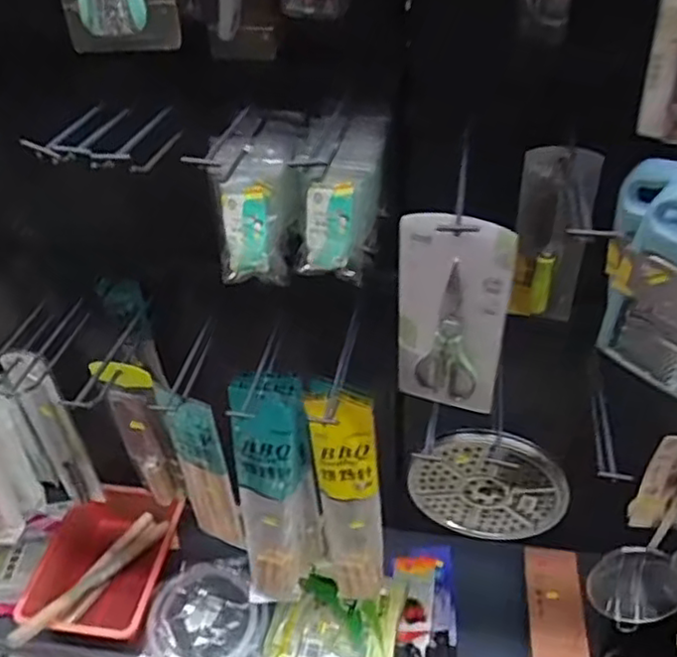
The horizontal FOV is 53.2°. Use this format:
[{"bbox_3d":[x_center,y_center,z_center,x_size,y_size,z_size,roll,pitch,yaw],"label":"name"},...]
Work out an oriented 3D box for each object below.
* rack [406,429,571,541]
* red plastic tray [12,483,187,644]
[{"bbox_3d":[0.213,0.230,0.971,0.214,0.225,0.020,4,40,8],"label":"rack"},{"bbox_3d":[-0.521,0.518,1.515,0.245,0.090,0.346,4,40,9],"label":"red plastic tray"}]

